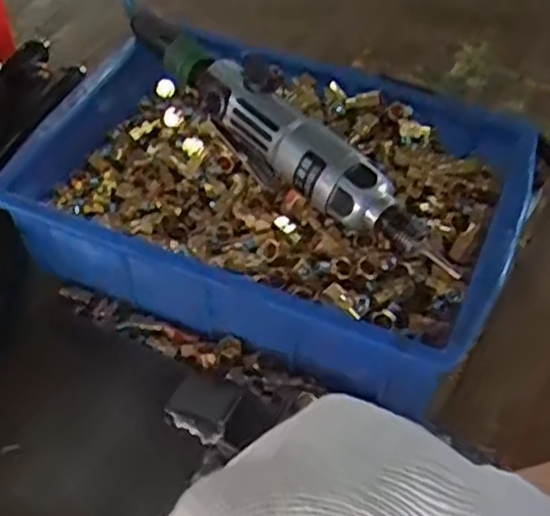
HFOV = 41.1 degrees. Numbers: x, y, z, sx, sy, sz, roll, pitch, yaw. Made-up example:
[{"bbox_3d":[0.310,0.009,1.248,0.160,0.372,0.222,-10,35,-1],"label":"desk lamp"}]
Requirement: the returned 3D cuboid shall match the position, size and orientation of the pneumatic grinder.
[{"bbox_3d":[0.008,-0.070,0.460,0.046,0.052,0.251,-34,61,-27],"label":"pneumatic grinder"}]

